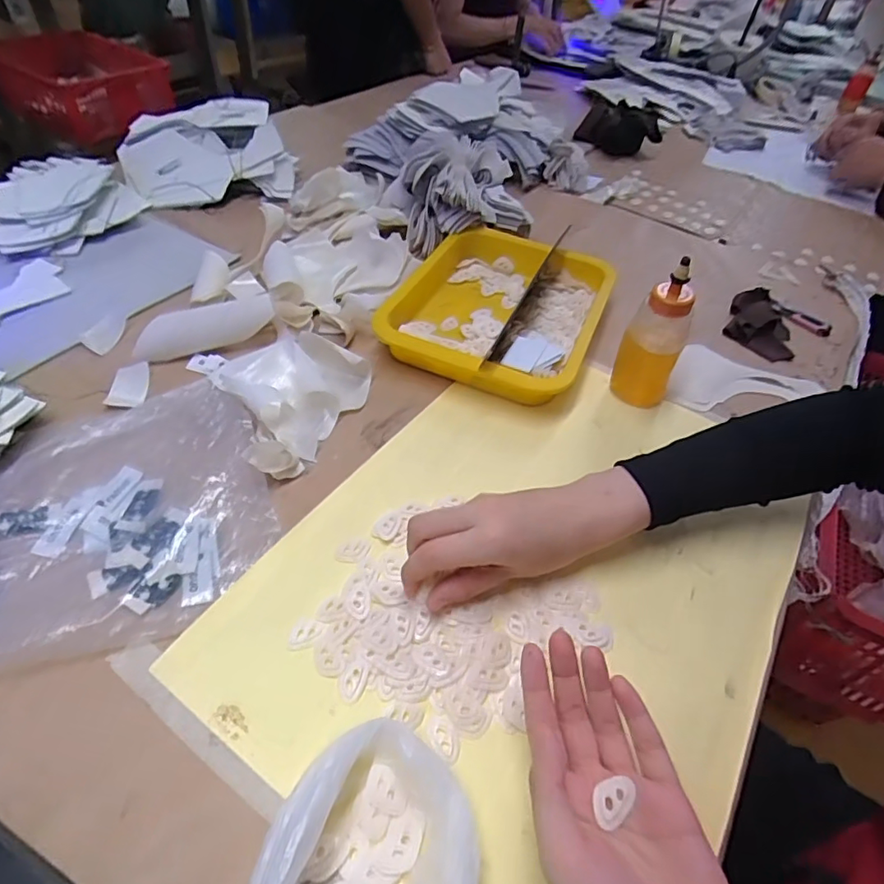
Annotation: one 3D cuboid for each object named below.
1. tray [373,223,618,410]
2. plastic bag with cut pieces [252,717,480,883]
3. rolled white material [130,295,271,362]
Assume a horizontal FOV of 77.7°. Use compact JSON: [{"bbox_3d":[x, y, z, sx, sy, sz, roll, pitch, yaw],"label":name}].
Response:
[{"bbox_3d":[0.062,-0.142,0.582,0.196,0.044,0.253,20,48,12],"label":"tray"},{"bbox_3d":[-0.033,0.197,0.254,0.094,0.039,0.120,14,47,6],"label":"plastic bag with cut pieces"},{"bbox_3d":[-0.221,-0.108,0.512,0.122,0.036,0.027,-14,50,-19],"label":"rolled white material"}]

